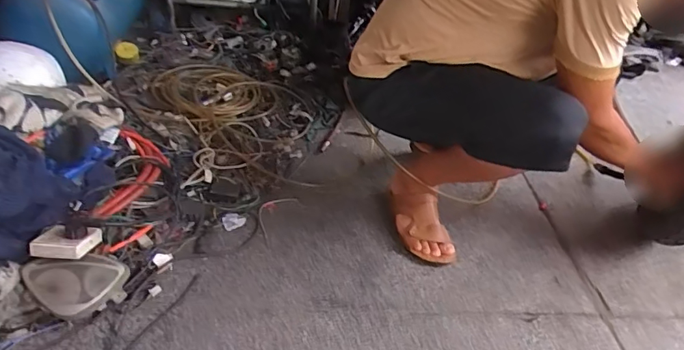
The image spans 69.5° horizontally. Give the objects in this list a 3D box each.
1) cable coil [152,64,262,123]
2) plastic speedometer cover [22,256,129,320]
[{"bbox_3d":[-0.402,-0.250,1.481,0.292,0.046,0.403,-22,47,-31],"label":"cable coil"},{"bbox_3d":[-0.482,0.204,0.898,0.173,0.050,0.109,-6,72,-7],"label":"plastic speedometer cover"}]

